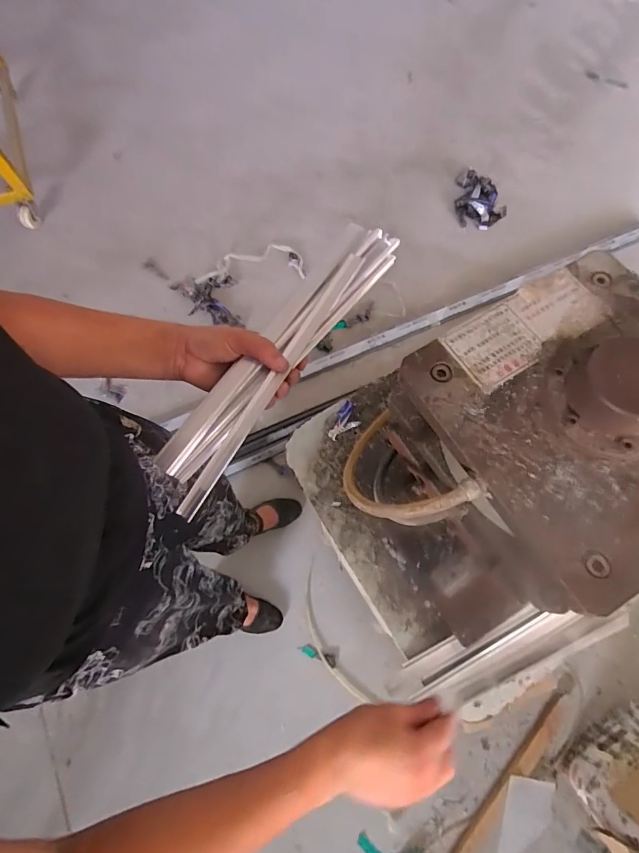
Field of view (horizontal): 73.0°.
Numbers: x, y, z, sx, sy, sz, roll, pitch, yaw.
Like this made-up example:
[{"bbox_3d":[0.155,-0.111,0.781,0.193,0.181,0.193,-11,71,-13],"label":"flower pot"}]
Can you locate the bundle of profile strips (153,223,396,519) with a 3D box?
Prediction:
[{"bbox_3d":[-0.040,-0.076,0.463,0.061,0.041,0.368,36,81,14],"label":"bundle of profile strips"}]

